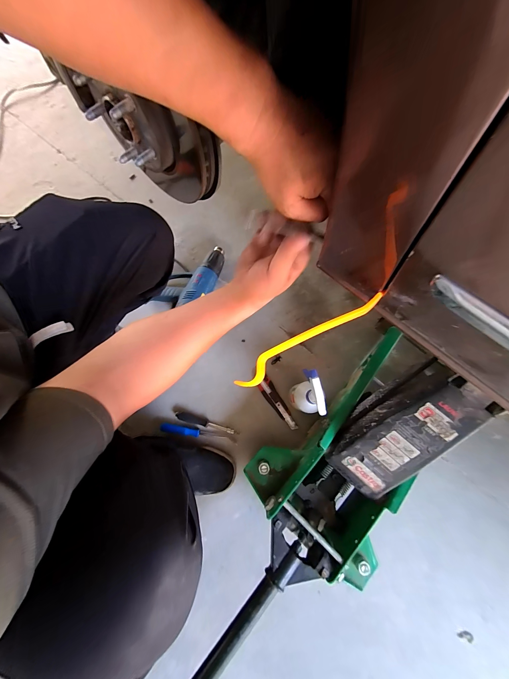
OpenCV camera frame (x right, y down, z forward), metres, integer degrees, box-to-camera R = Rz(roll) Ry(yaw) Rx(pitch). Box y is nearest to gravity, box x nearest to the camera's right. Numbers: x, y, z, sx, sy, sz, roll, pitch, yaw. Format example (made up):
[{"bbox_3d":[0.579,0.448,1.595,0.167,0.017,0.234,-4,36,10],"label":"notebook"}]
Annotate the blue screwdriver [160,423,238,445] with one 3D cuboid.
[{"bbox_3d":[-0.147,0.248,0.639,0.201,0.016,0.019,10,75,2],"label":"blue screwdriver"}]

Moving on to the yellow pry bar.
[{"bbox_3d":[0.059,0.003,0.279,0.186,0.019,0.026,-32,76,10],"label":"yellow pry bar"}]

